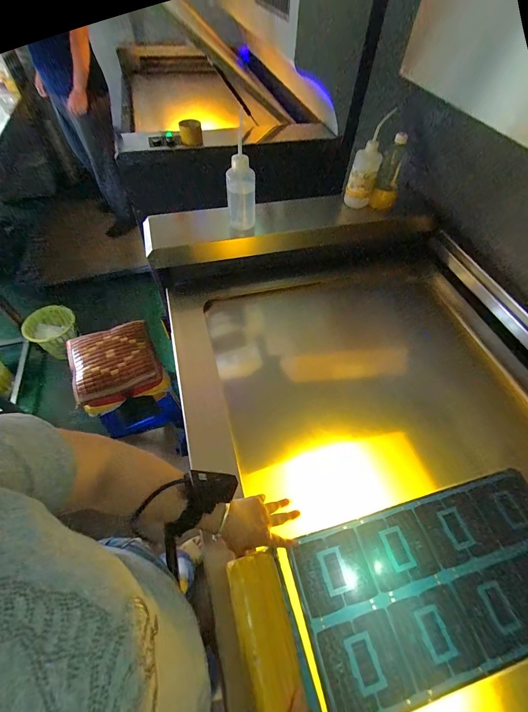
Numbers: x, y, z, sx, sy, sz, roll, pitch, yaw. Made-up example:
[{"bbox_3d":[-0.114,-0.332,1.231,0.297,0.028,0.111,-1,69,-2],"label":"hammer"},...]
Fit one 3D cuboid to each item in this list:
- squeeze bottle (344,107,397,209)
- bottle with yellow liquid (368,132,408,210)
[{"bbox_3d":[0.299,-0.556,0.900,0.082,0.212,0.085,13,56,6],"label":"squeeze bottle"},{"bbox_3d":[0.374,-0.535,0.908,0.062,0.187,0.067,-38,65,-25],"label":"bottle with yellow liquid"}]

